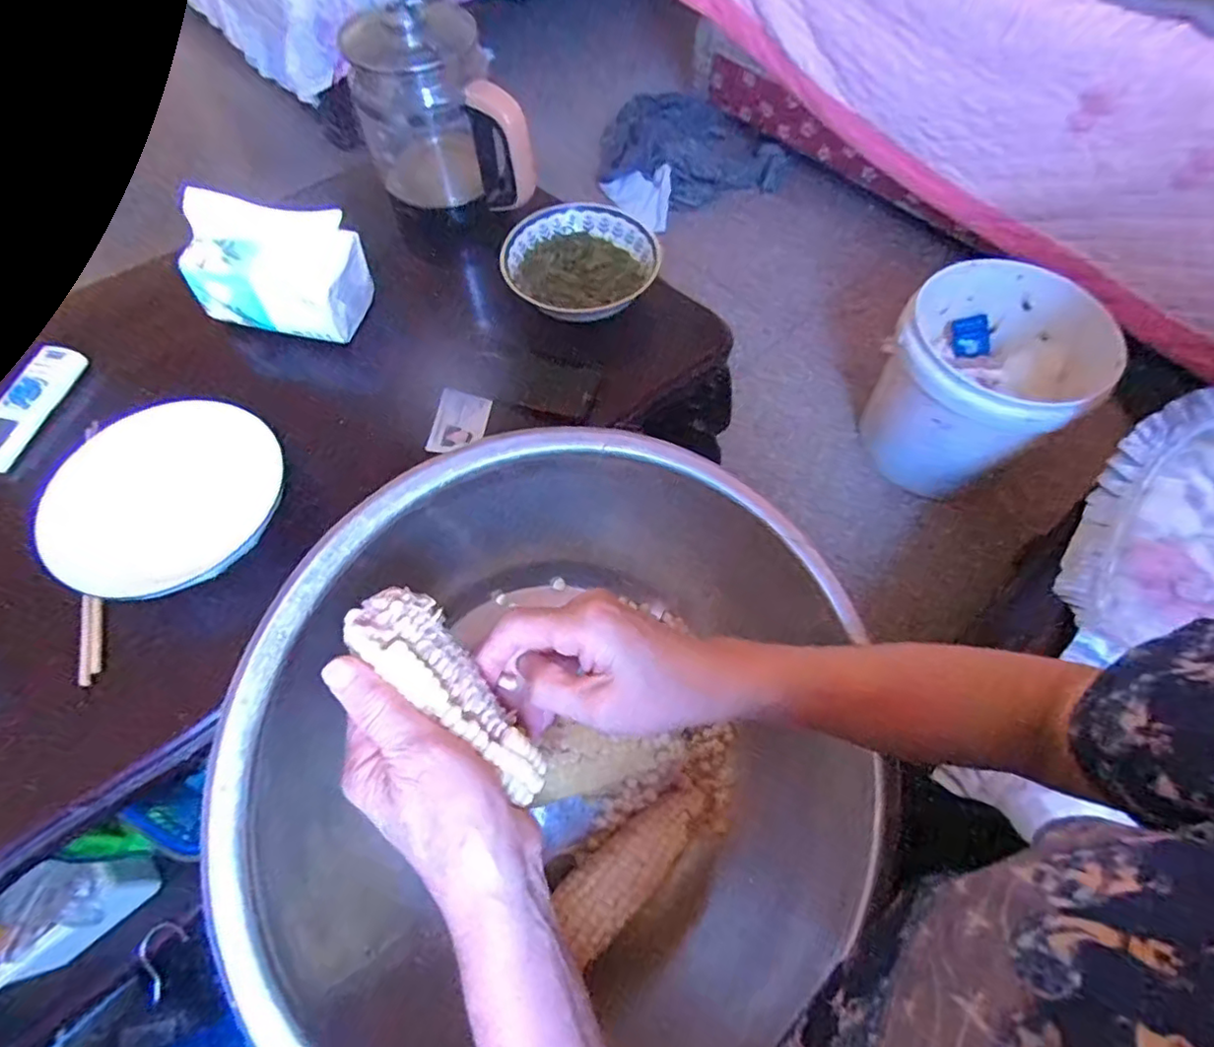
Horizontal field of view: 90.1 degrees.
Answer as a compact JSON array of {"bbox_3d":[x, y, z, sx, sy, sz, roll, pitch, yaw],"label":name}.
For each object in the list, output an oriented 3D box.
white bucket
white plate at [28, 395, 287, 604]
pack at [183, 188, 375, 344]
[{"bbox_3d":[0.604,-0.225,1.018,0.263,0.283,0.285,0,61,0],"label":"white bucket"},{"bbox_3d":[-0.403,-0.028,0.557,0.179,0.031,0.196,0,61,0],"label":"white plate"},{"bbox_3d":[-0.354,-0.282,0.654,0.168,0.095,0.113,11,62,6],"label":"pack"}]

